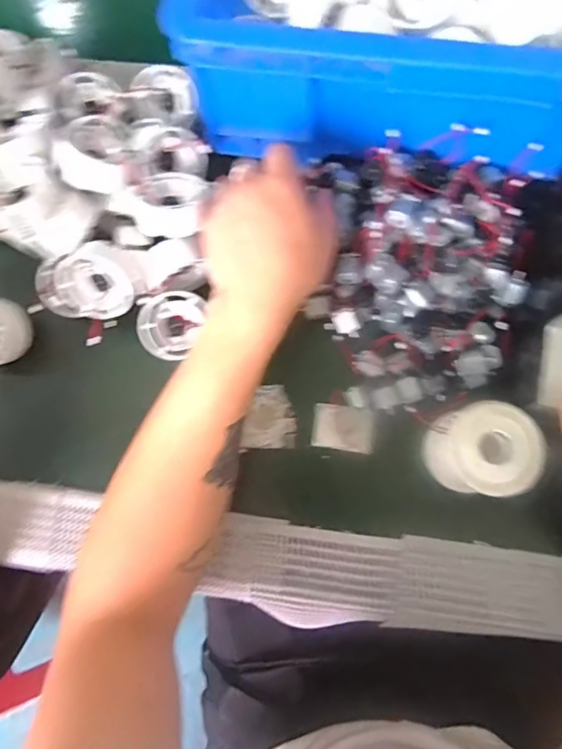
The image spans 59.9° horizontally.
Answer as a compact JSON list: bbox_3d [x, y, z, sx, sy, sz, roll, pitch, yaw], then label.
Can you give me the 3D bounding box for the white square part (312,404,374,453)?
[{"bbox_3d":[0.052,0.044,0.399,0.049,0.010,0.035,7,76,4],"label":"white square part"}]

